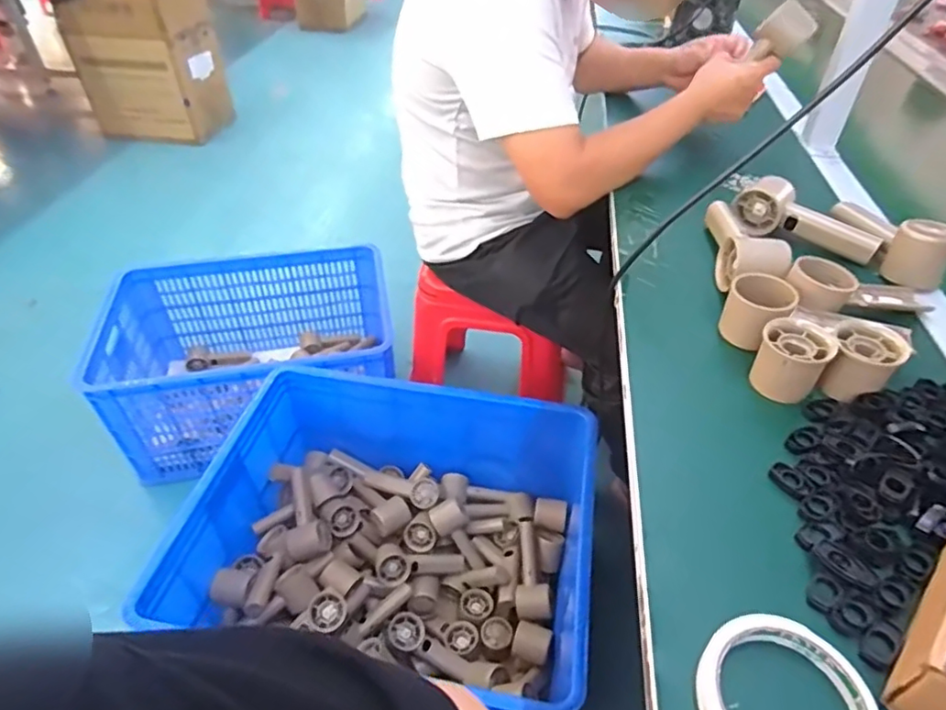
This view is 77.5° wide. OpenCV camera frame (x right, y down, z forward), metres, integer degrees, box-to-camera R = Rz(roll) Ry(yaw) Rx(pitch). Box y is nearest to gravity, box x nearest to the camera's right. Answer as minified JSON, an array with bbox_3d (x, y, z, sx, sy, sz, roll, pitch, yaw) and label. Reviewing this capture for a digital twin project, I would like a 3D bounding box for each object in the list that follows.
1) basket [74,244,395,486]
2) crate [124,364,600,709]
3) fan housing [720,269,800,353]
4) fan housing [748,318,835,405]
[{"bbox_3d":[-0.483,-0.013,1.340,0.575,0.243,0.402,-7,43,-9],"label":"basket"},{"bbox_3d":[-0.118,0.309,0.989,0.573,0.286,0.492,10,44,10],"label":"crate"},{"bbox_3d":[0.269,-0.041,0.559,0.058,0.047,0.052,24,47,23],"label":"fan housing"},{"bbox_3d":[0.276,0.005,0.515,0.054,0.051,0.054,0,43,0],"label":"fan housing"}]

